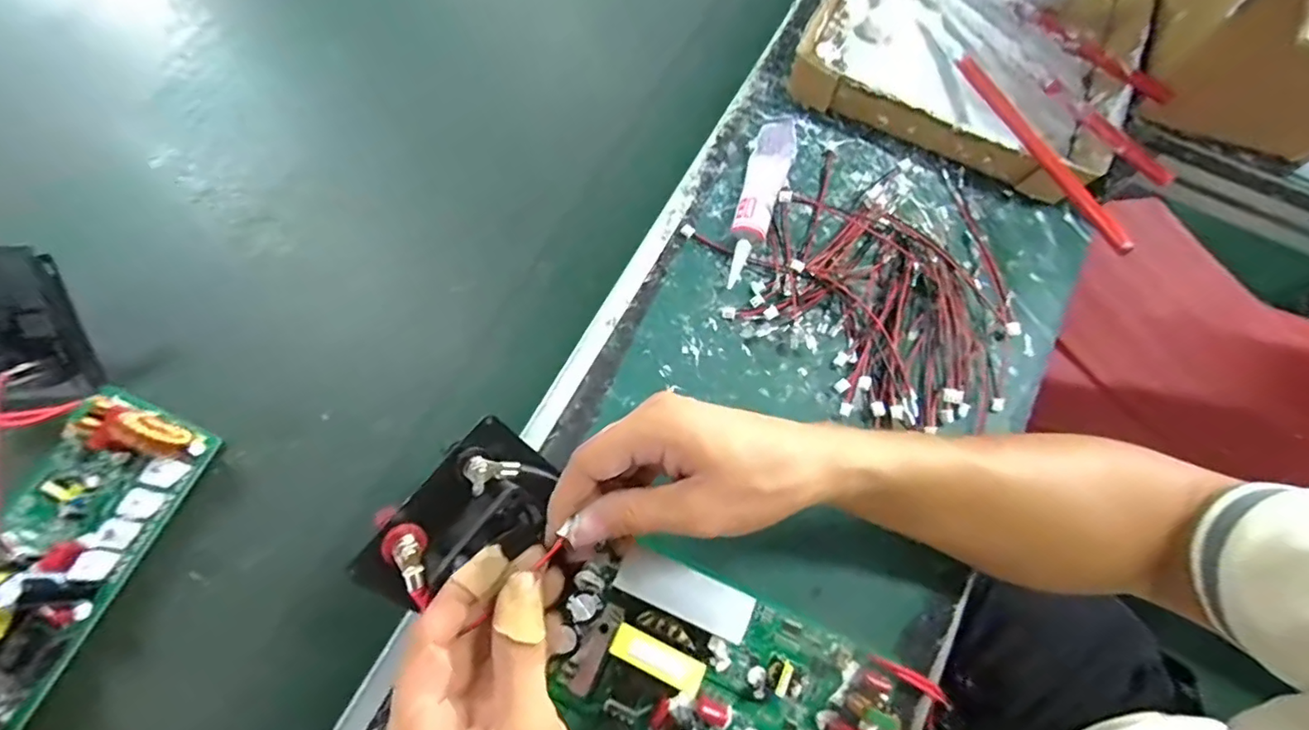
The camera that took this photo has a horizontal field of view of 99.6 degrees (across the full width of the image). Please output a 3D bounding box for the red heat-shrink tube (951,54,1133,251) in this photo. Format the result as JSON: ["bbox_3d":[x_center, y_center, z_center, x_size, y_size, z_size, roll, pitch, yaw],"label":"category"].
[{"bbox_3d":[0.265,-0.155,0.387,0.007,0.015,0.208,-10,58,-3],"label":"red heat-shrink tube"}]

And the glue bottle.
[{"bbox_3d":[0.076,-0.117,0.393,0.030,0.032,0.121,14,72,5],"label":"glue bottle"}]

